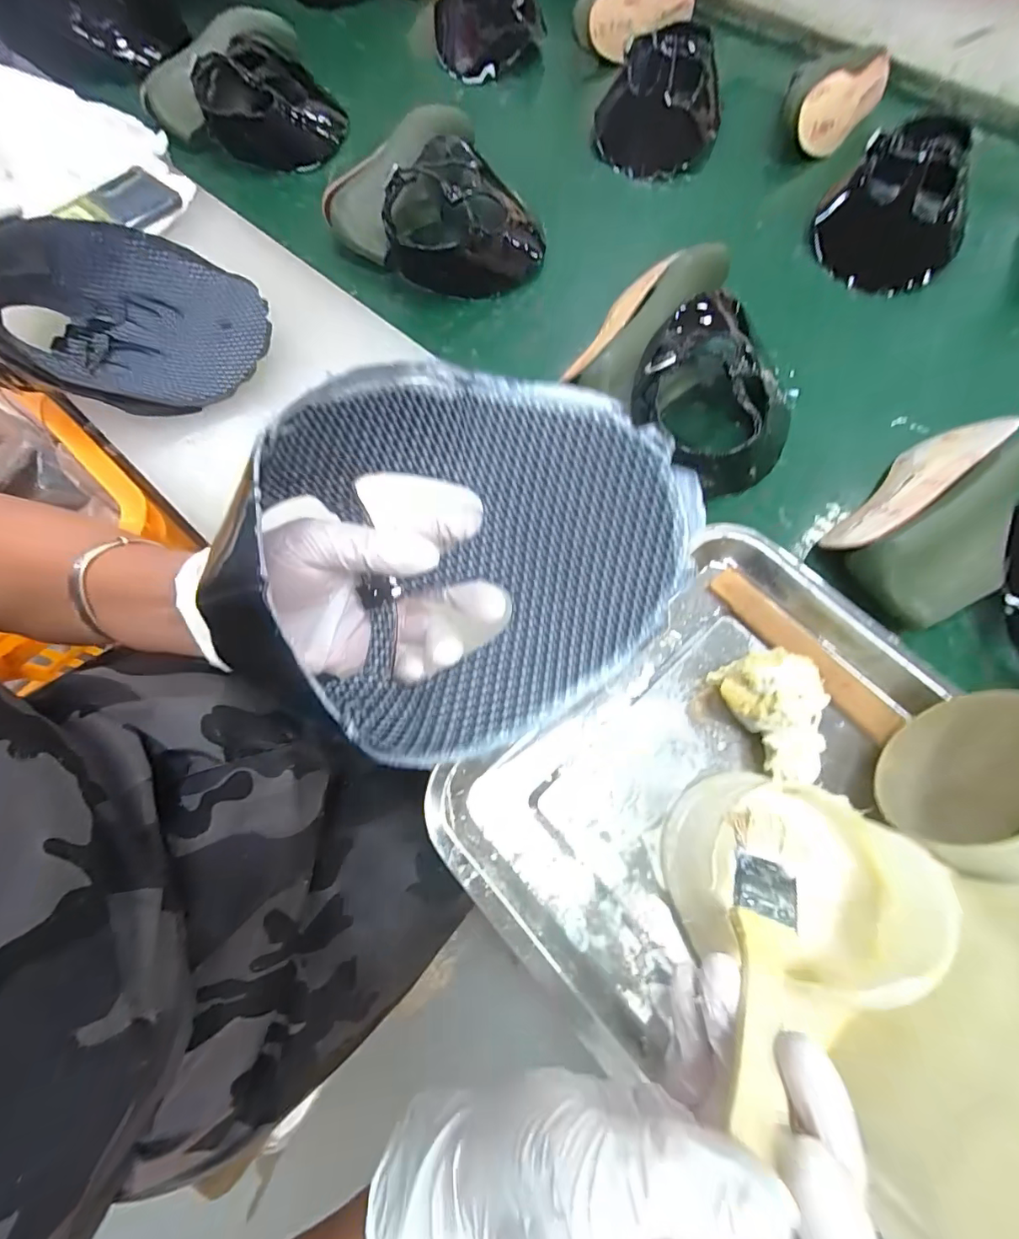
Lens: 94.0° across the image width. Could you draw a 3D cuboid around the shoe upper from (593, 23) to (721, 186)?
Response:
[{"bbox_3d":[0.182,-0.629,0.579,0.148,0.075,0.178,8,70,5],"label":"shoe upper"}]

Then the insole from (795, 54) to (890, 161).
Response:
[{"bbox_3d":[0.406,-0.621,0.572,0.169,0.065,0.011,-41,39,-12],"label":"insole"}]

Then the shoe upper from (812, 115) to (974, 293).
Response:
[{"bbox_3d":[0.416,-0.443,0.509,0.138,0.068,0.185,27,72,12],"label":"shoe upper"}]

